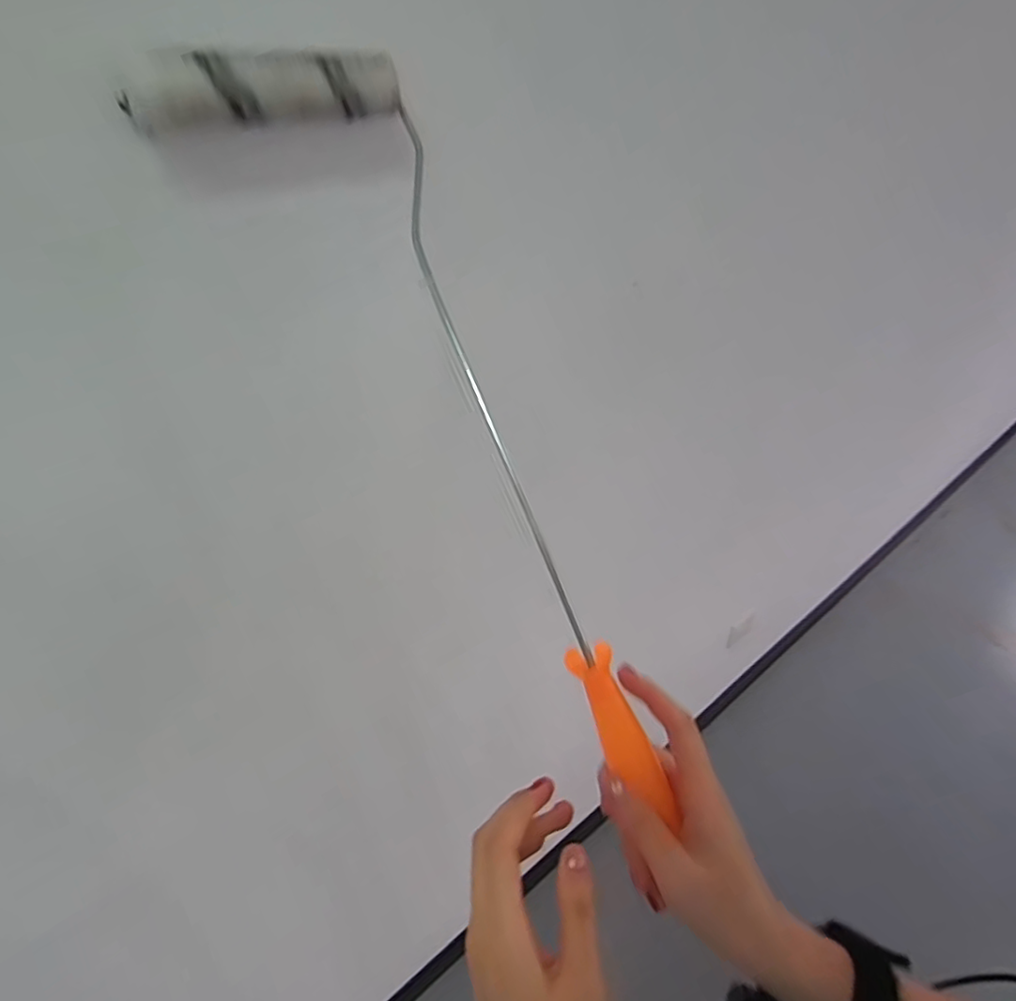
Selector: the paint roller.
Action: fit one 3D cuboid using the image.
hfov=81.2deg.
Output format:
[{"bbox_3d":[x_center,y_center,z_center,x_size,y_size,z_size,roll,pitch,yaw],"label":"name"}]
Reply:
[{"bbox_3d":[-0.027,-0.038,0.334,0.152,0.038,0.477,-27,88,-23],"label":"paint roller"}]

